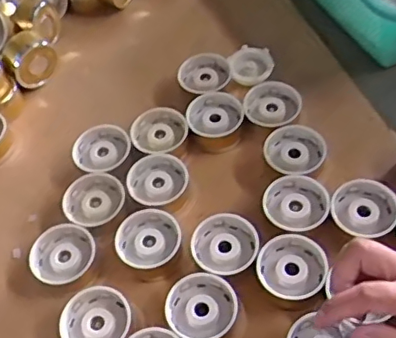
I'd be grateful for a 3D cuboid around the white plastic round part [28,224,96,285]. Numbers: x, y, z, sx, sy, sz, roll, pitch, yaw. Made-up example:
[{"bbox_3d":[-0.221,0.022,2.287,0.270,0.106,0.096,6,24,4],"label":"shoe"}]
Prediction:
[{"bbox_3d":[-0.144,0.097,0.608,0.071,0.035,0.064,-20,56,-7],"label":"white plastic round part"}]

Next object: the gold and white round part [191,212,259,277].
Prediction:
[{"bbox_3d":[0.027,0.081,0.586,0.070,0.034,0.062,12,58,15],"label":"gold and white round part"}]

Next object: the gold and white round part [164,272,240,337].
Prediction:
[{"bbox_3d":[0.002,0.135,0.553,0.065,0.020,0.066,-3,55,5],"label":"gold and white round part"}]

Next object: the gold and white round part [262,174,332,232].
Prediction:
[{"bbox_3d":[0.105,0.044,0.607,0.069,0.042,0.065,-3,55,5],"label":"gold and white round part"}]

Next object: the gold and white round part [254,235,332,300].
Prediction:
[{"bbox_3d":[0.094,0.102,0.569,0.067,0.031,0.064,-3,55,5],"label":"gold and white round part"}]

